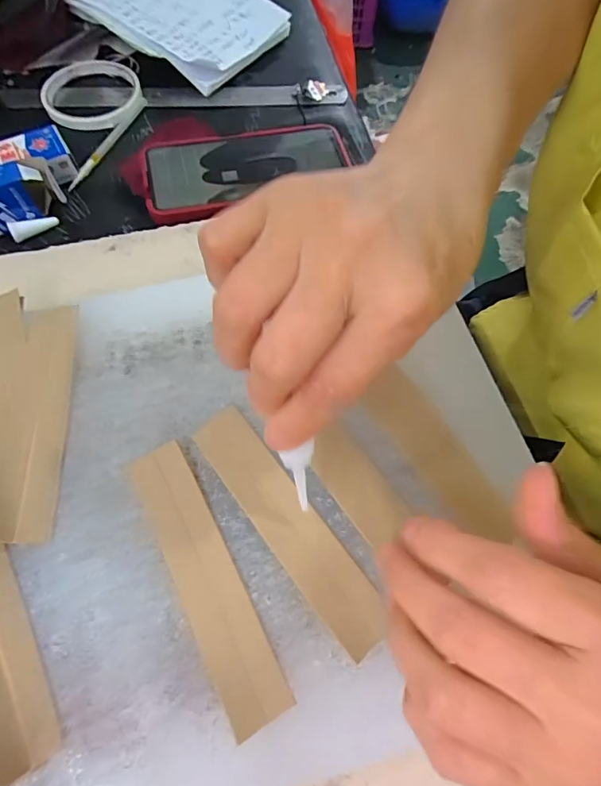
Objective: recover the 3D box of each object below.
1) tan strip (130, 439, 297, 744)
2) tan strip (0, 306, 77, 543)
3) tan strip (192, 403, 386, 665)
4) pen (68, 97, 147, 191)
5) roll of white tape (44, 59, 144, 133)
[{"bbox_3d":[-0.043,0.081,0.201,0.027,0.005,0.125,-26,68,-14],"label":"tan strip"},{"bbox_3d":[-0.137,0.010,0.230,0.029,0.006,0.128,-4,65,-5],"label":"tan strip"},{"bbox_3d":[-0.006,0.060,0.212,0.027,0.005,0.129,-35,71,-17],"label":"tan strip"},{"bbox_3d":[-0.163,-0.218,0.380,0.011,0.005,0.116,19,65,6],"label":"pen"},{"bbox_3d":[-0.190,-0.276,0.405,0.085,0.011,0.090,1,65,-2],"label":"roll of white tape"}]

